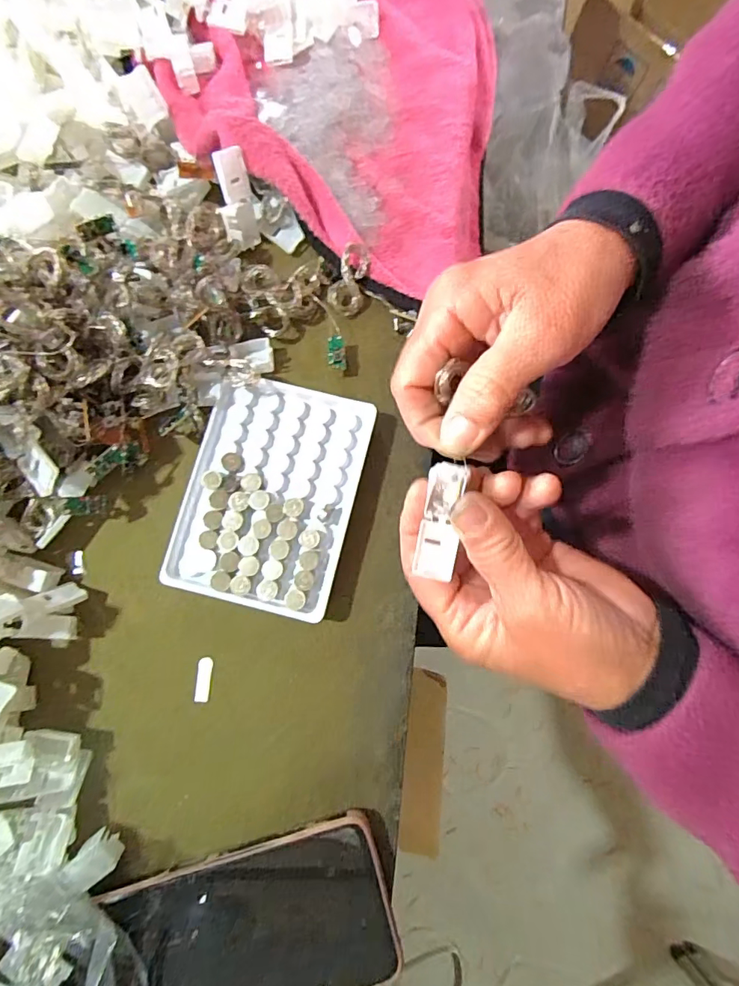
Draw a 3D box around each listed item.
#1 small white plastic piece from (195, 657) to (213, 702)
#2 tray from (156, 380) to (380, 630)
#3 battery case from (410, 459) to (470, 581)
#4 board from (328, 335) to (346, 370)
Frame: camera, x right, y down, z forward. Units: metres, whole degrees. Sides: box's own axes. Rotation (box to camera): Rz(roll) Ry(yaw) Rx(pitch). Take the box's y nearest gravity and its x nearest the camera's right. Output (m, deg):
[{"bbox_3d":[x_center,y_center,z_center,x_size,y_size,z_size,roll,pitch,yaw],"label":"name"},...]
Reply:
[{"bbox_3d":[-0.094,0.106,0.274,0.008,0.004,0.023,3,79,0],"label":"small white plastic piece"},{"bbox_3d":[-0.058,0.000,0.283,0.096,0.020,0.129,14,80,2],"label":"tray"},{"bbox_3d":[0.035,0.013,0.232,0.018,0.007,0.055,8,98,0],"label":"battery case"},{"bbox_3d":[-0.020,-0.088,0.298,0.010,0.004,0.021,-2,80,-1],"label":"board"}]

